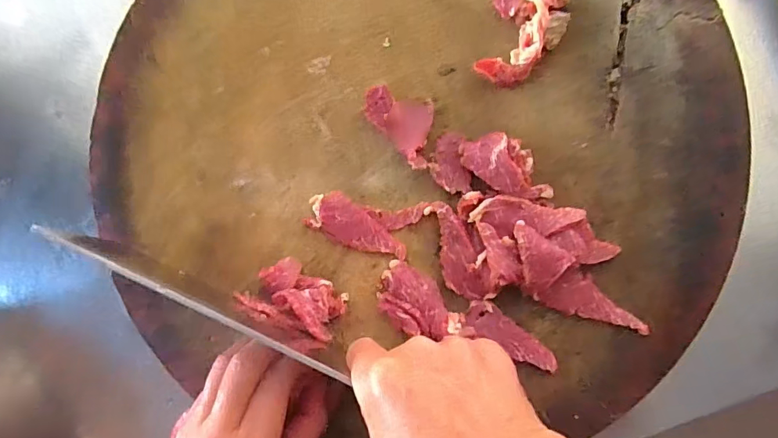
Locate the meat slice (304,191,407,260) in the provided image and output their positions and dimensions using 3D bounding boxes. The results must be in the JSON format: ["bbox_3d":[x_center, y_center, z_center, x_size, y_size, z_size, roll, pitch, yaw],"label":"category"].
[{"bbox_3d":[-0.021,0.007,0.320,0.071,0.012,0.030,30,91,5],"label":"meat slice"}]

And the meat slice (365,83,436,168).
[{"bbox_3d":[0.012,-0.069,0.321,0.038,0.008,0.064,-41,86,2],"label":"meat slice"}]

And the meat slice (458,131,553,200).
[{"bbox_3d":[0.080,-0.035,0.310,0.065,0.013,0.034,33,91,5],"label":"meat slice"}]

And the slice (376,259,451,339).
[{"bbox_3d":[0.016,0.056,0.313,0.055,0.012,0.036,43,92,5],"label":"slice"}]

